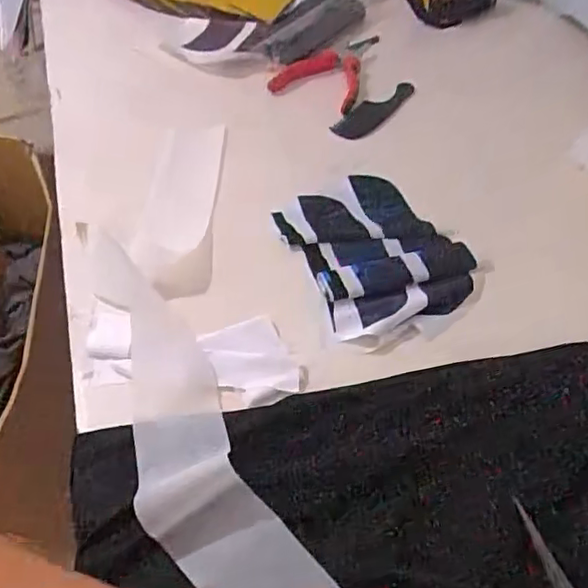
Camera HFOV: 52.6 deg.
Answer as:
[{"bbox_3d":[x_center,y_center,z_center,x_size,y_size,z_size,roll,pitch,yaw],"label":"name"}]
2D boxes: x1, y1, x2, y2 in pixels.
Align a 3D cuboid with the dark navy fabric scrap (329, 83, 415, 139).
[{"bbox_3d":[0.103,-0.232,0.758,0.057,0.027,0.132,23,50,19],"label":"dark navy fabric scrap"}]

